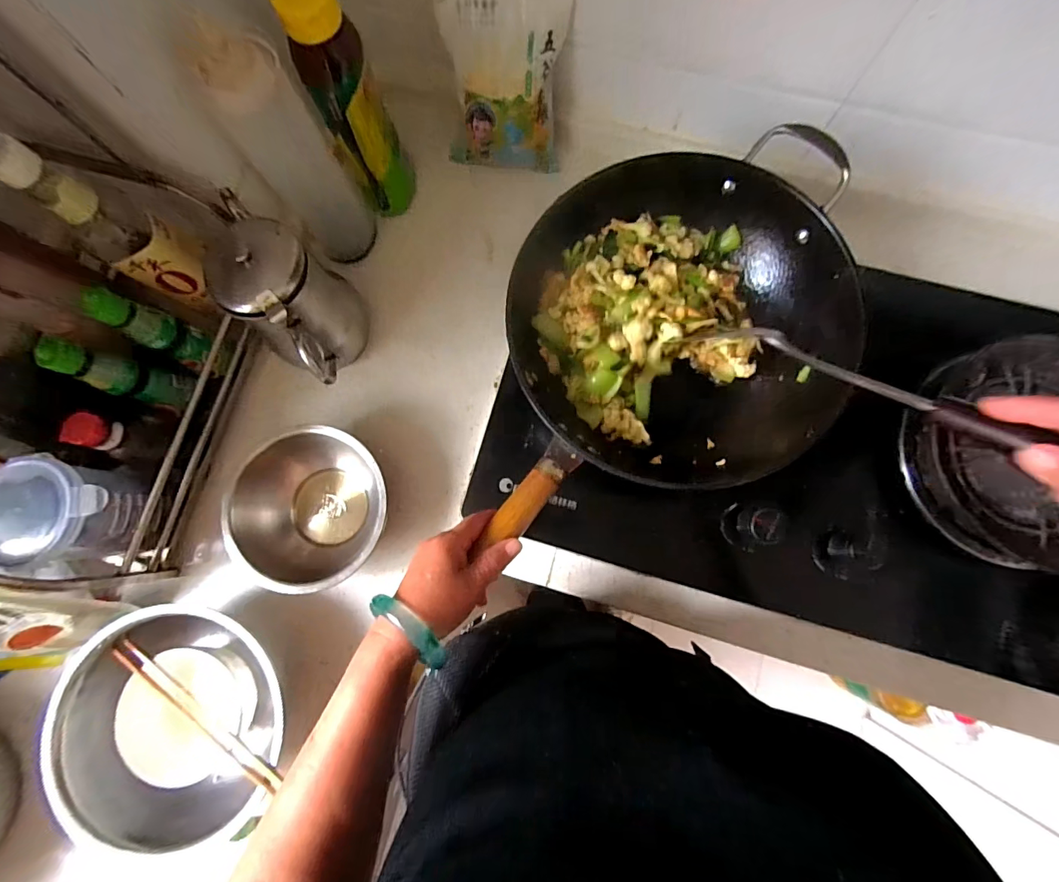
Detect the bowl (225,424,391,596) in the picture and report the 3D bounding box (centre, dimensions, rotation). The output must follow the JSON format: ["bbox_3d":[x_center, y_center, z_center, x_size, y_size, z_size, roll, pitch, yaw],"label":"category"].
[{"bbox_3d":[-0.238,0.079,0.523,0.164,0.090,0.161,0,80,2],"label":"bowl"}]

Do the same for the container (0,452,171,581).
[{"bbox_3d":[-0.458,0.079,0.470,0.102,0.118,0.107,0,80,2],"label":"container"}]

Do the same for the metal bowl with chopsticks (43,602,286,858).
[{"bbox_3d":[-0.383,0.313,0.494,0.225,0.098,0.189,40,84,7],"label":"metal bowl with chopsticks"}]

